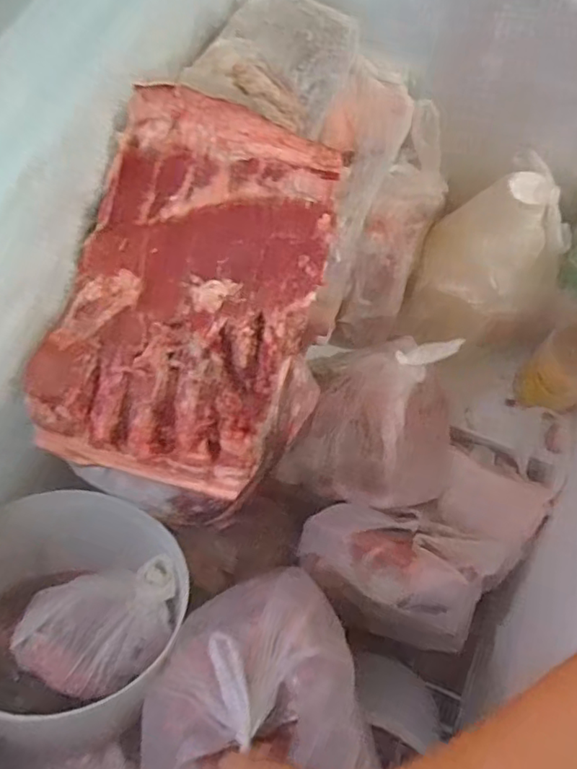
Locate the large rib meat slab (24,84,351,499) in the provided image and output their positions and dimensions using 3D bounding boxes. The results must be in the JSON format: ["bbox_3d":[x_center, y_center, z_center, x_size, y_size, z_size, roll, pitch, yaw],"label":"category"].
[{"bbox_3d":[-0.083,-0.065,0.460,0.195,0.051,0.302,20,94,0],"label":"large rib meat slab"}]

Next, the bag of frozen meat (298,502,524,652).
[{"bbox_3d":[0.129,0.207,0.643,0.233,0.082,0.125,17,69,5],"label":"bag of frozen meat"}]

